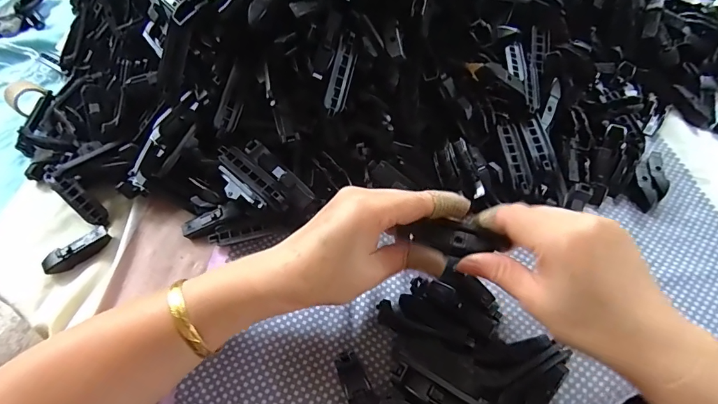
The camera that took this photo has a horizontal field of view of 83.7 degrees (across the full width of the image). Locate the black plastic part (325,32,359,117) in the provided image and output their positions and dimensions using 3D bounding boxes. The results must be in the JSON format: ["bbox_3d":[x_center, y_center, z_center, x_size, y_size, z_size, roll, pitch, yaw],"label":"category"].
[{"bbox_3d":[-0.014,-0.107,0.337,0.016,0.016,0.067,14,92,11],"label":"black plastic part"}]

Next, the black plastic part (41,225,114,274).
[{"bbox_3d":[-0.231,0.039,0.327,0.051,0.009,0.016,-27,59,-15],"label":"black plastic part"}]

